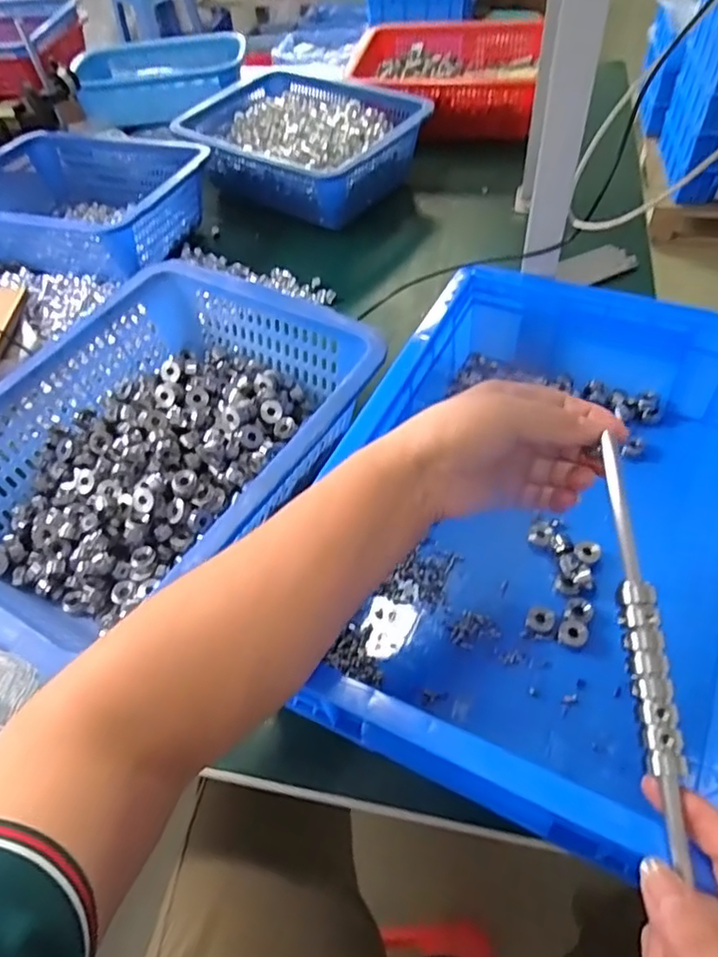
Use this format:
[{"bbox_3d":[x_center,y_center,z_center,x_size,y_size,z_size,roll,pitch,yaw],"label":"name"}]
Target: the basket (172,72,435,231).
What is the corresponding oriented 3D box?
[{"bbox_3d":[-0.078,-0.466,0.868,0.323,0.089,0.224,27,60,23],"label":"basket"}]

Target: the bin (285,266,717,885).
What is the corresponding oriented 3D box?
[{"bbox_3d":[0.145,0.025,0.457,0.300,0.117,0.404,20,57,19],"label":"bin"}]

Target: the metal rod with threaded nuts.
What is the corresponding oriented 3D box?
[{"bbox_3d":[0.139,0.075,0.303,0.018,0.011,0.200,-2,68,4],"label":"metal rod with threaded nuts"}]

